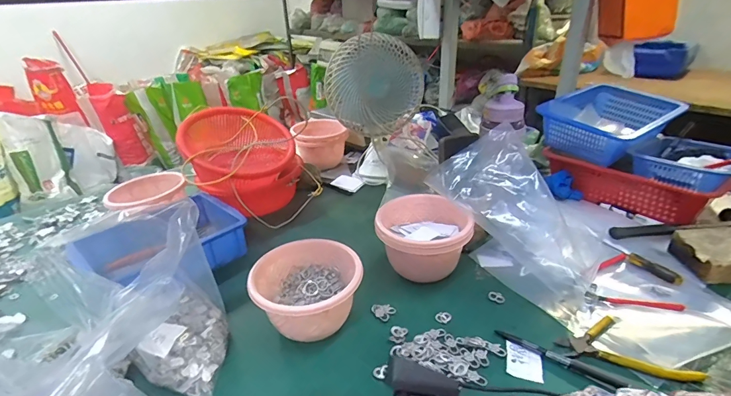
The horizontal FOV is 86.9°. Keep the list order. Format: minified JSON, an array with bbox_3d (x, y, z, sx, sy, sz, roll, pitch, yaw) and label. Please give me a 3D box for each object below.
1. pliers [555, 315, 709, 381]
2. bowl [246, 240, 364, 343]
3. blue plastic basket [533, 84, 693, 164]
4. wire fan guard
[{"bbox_3d":[0.315,0.192,0.468,0.110,0.011,0.106,-12,29,-18],"label":"pliers"},{"bbox_3d":[-0.083,0.134,0.540,0.134,0.086,0.145,21,36,39],"label":"bowl"},{"bbox_3d":[0.525,-0.165,0.828,0.291,0.098,0.196,-23,34,-34],"label":"blue plastic basket"},{"bbox_3d":[0.021,-0.247,0.859,0.221,0.197,0.065,-1,27,3],"label":"wire fan guard"}]

